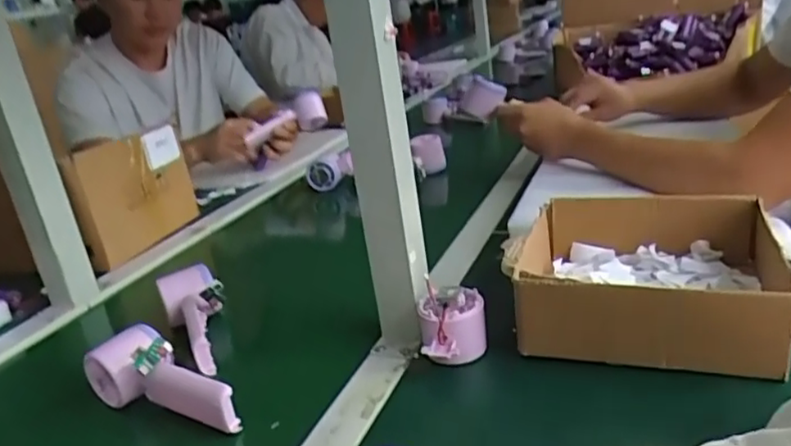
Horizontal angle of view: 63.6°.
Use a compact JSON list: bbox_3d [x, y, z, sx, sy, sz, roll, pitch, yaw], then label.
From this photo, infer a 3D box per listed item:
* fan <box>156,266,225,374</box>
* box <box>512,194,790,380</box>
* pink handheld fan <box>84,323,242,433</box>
[{"bbox_3d":[-0.198,0.095,0.639,0.056,0.051,0.138,-14,37,-20],"label":"fan"},{"bbox_3d":[0.225,0.042,0.580,0.198,0.071,0.219,0,22,22],"label":"box"},{"bbox_3d":[-0.196,0.132,0.526,0.145,0.055,0.053,10,27,40],"label":"pink handheld fan"}]

